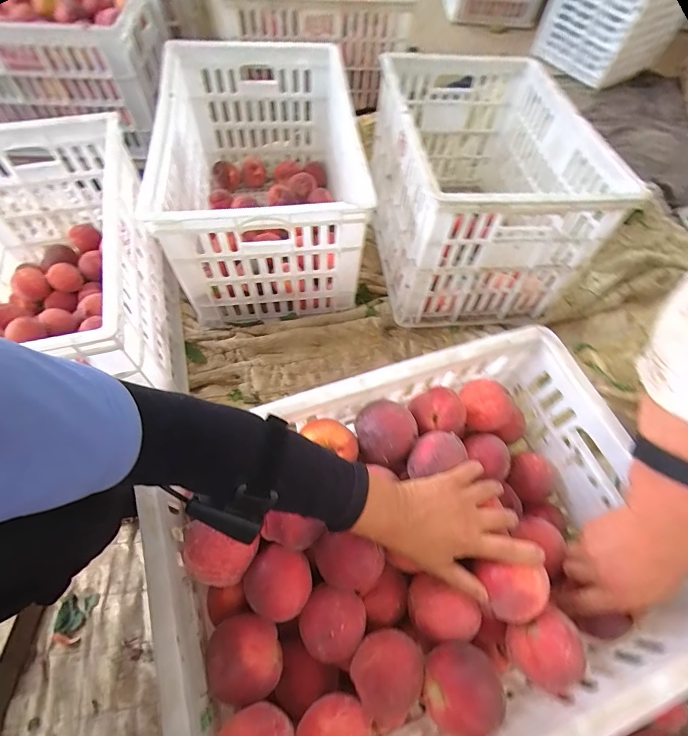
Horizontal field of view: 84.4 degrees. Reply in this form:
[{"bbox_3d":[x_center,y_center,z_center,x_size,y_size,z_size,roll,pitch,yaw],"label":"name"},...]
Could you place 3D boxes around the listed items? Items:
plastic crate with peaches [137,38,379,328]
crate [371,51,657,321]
[{"bbox_3d":[-0.137,-0.405,0.804,0.399,0.322,0.574,-3,63,-5],"label":"plastic crate with peaches"},{"bbox_3d":[0.266,-0.392,0.797,0.350,0.297,0.522,-5,63,-6],"label":"crate"}]

